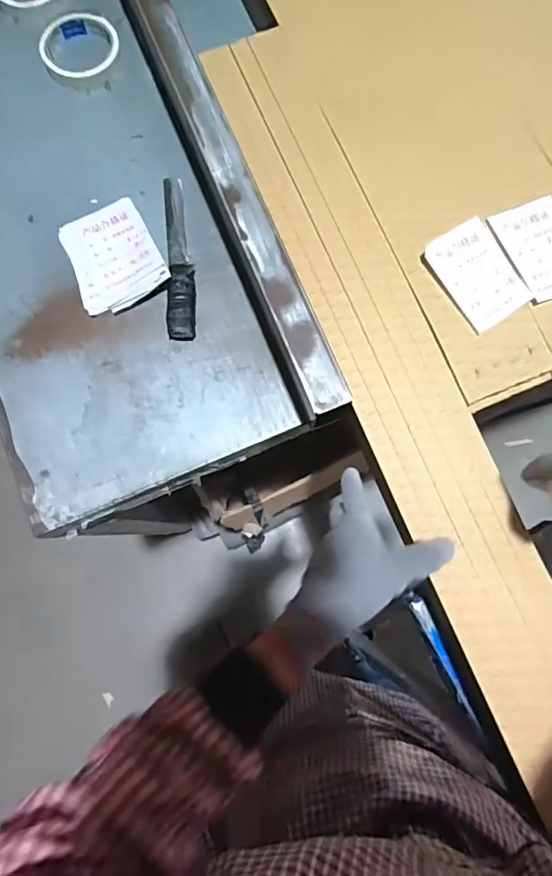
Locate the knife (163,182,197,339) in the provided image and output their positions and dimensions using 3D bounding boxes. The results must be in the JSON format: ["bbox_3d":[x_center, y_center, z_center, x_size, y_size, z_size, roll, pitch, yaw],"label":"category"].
[{"bbox_3d":[-0.109,-0.207,0.569,0.031,0.020,0.204,-4,80,0],"label":"knife"}]

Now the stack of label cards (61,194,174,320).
[{"bbox_3d":[-0.187,-0.208,0.571,0.099,0.011,0.121,-27,81,-4],"label":"stack of label cards"}]

